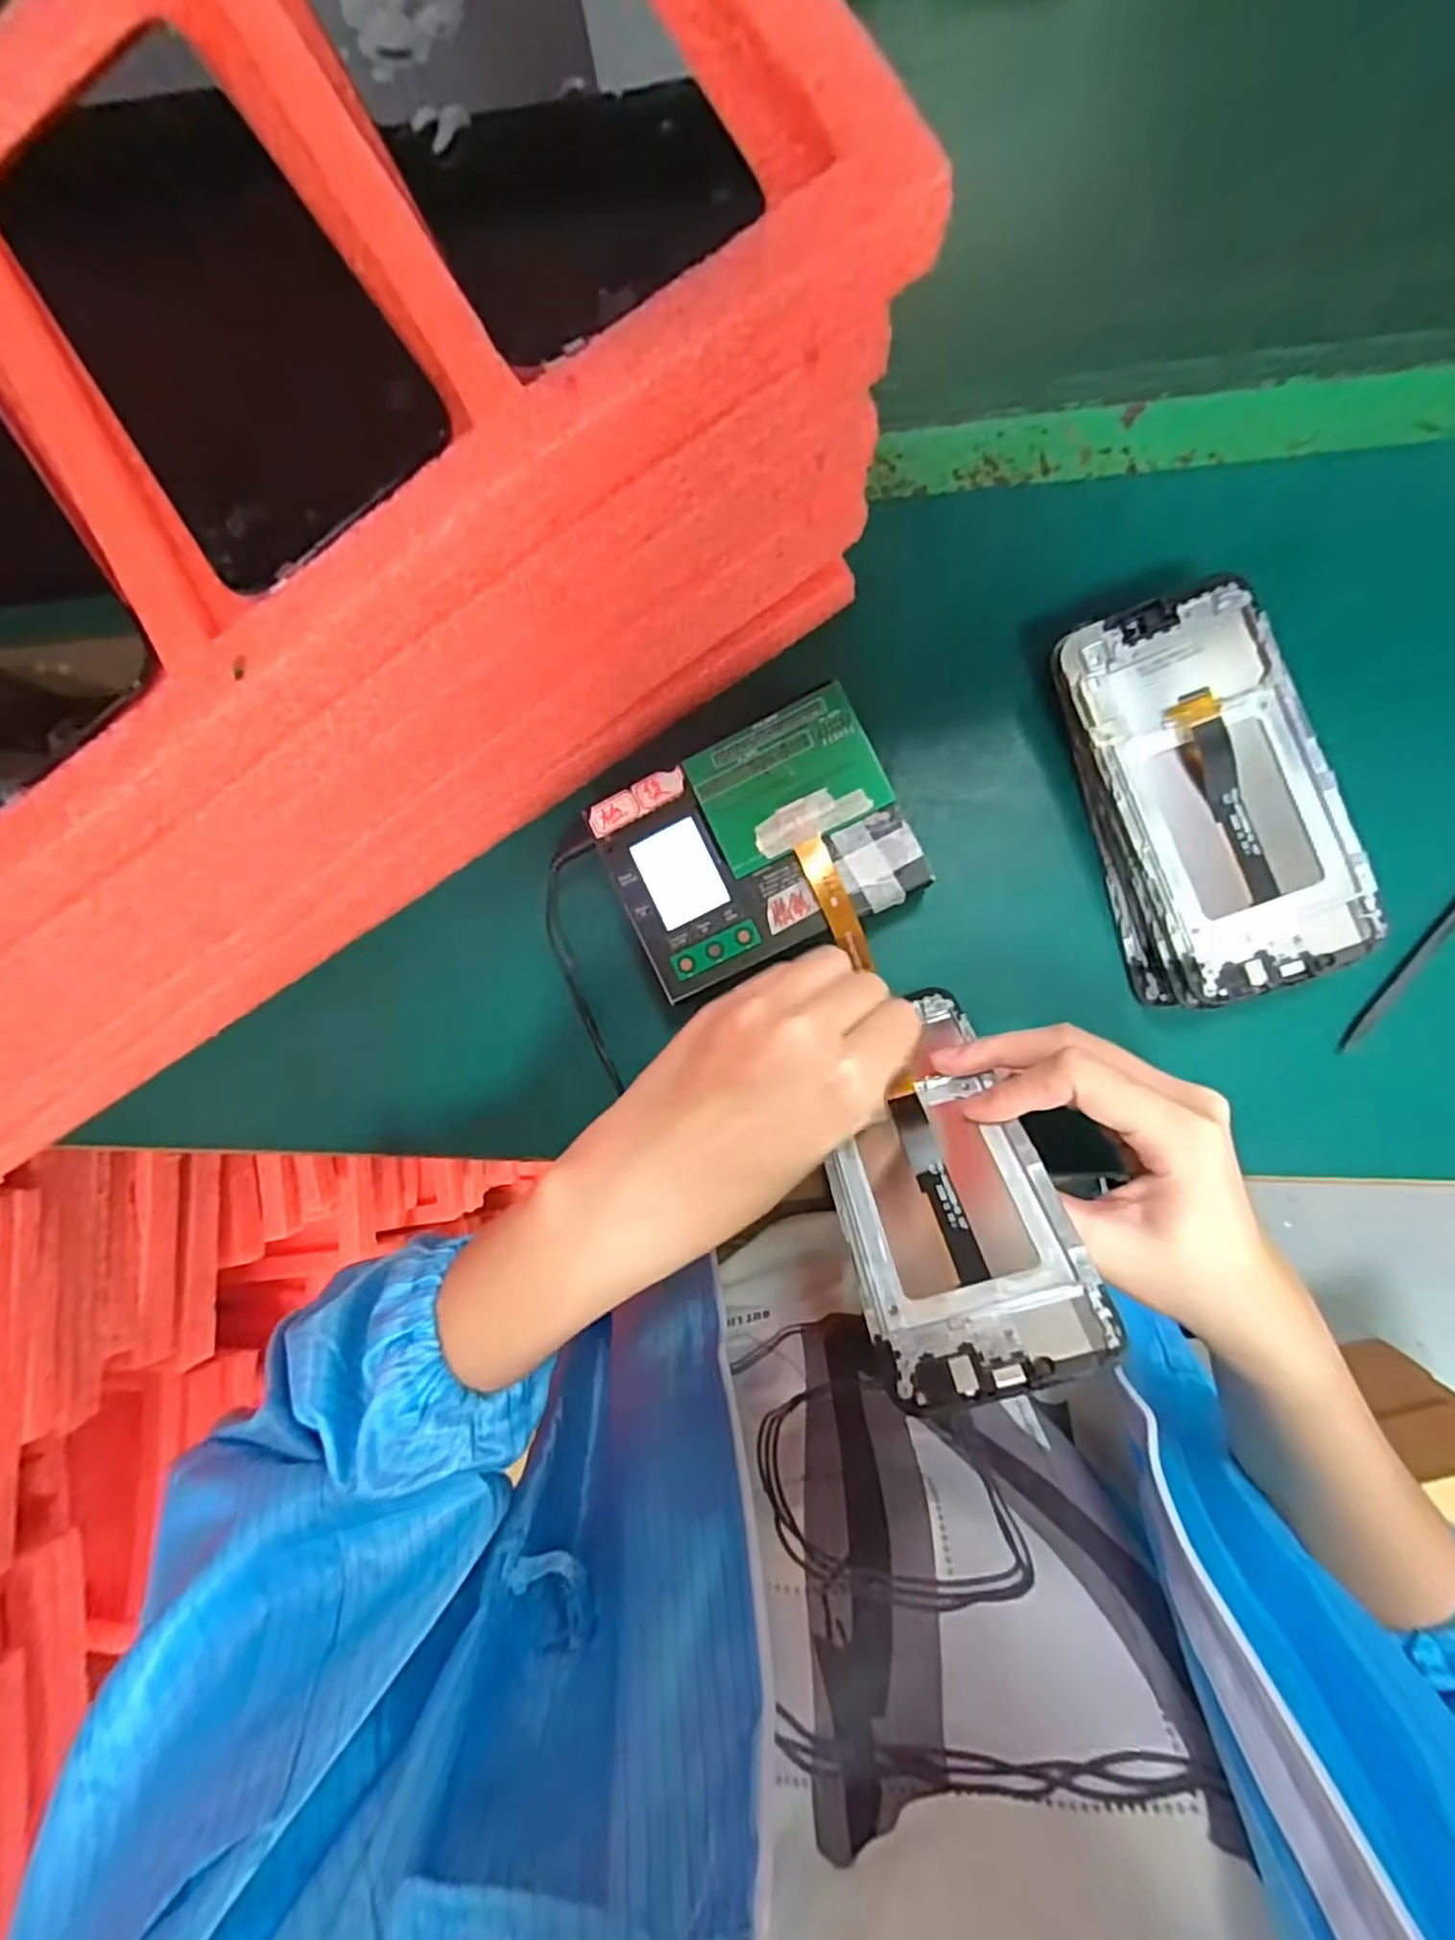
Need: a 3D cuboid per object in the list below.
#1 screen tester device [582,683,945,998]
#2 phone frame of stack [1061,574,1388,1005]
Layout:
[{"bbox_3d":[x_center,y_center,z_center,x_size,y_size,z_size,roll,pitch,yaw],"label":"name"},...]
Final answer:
[{"bbox_3d":[0.013,-0.051,0.314,0.122,0.019,0.100,-25,86,7],"label":"screen tester device"},{"bbox_3d":[0.194,-0.071,0.285,0.072,0.013,0.157,-22,88,8],"label":"phone frame of stack"}]

